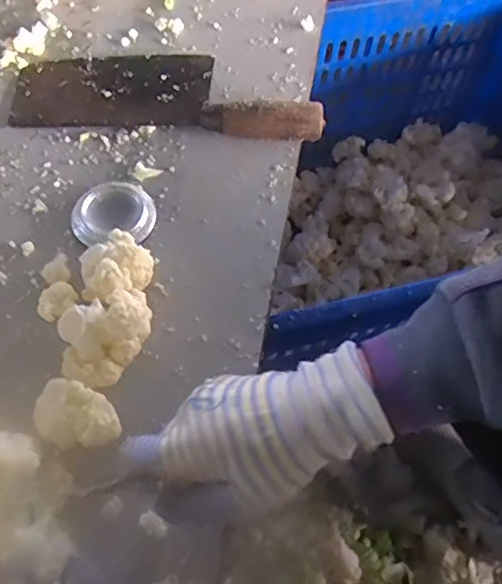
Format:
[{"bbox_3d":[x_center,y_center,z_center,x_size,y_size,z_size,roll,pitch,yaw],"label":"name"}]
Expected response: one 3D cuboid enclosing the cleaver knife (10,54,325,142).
[{"bbox_3d":[-0.072,-0.177,0.490,0.260,0.036,0.089,6,63,0],"label":"cleaver knife"}]

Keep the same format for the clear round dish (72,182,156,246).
[{"bbox_3d":[-0.106,-0.061,0.443,0.061,0.014,0.052,-8,64,-7],"label":"clear round dish"}]

